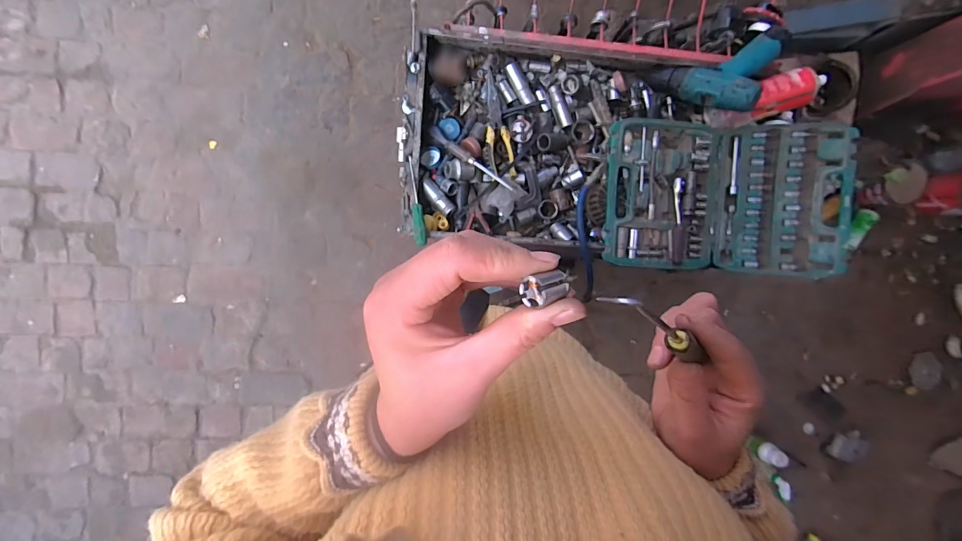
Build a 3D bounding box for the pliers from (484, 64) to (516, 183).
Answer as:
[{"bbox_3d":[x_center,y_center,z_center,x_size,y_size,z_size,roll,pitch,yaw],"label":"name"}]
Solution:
[{"bbox_3d":[0.025,-0.254,0.718,0.047,0.024,0.190,-8,93,-4],"label":"pliers"}]

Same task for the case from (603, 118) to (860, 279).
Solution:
[{"bbox_3d":[0.403,-0.122,0.686,0.371,0.058,0.247,4,95,12],"label":"case"}]

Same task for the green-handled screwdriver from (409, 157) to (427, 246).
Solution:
[{"bbox_3d":[-0.108,-0.115,0.682,0.019,0.015,0.145,-7,93,-5],"label":"green-handled screwdriver"}]

